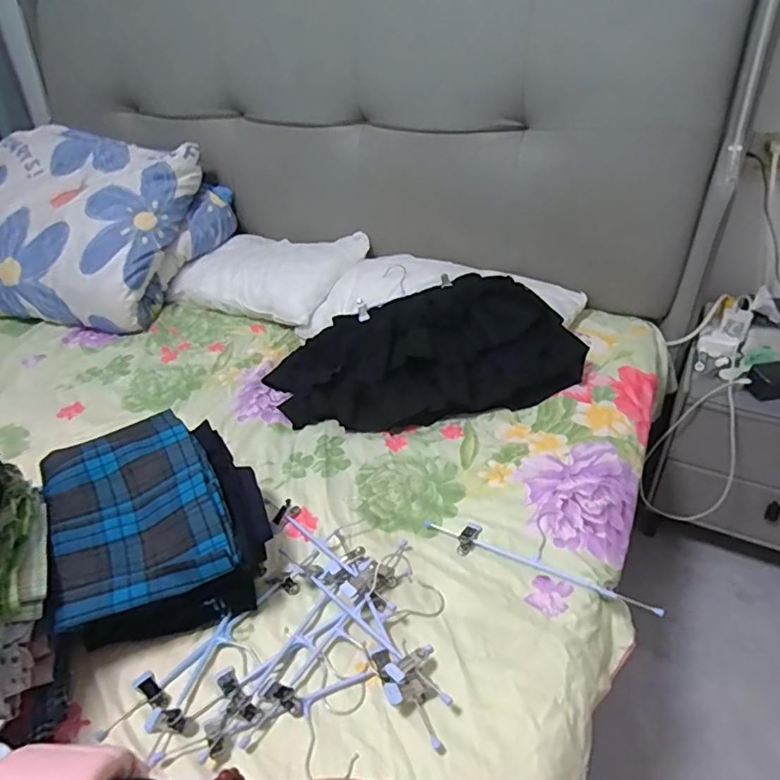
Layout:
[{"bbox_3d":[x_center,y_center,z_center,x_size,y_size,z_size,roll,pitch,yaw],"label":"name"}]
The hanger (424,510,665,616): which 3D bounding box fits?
[{"bbox_3d":[0.198,0.205,0.731,0.297,0.017,0.102,13,39,21],"label":"hanger"}]

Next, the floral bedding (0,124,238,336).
[{"bbox_3d":[-0.750,-0.397,1.336,0.603,0.158,0.476,16,74,10],"label":"floral bedding"}]

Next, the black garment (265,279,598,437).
[{"bbox_3d":[0.055,-0.082,1.023,0.566,0.136,0.294,-5,36,-2],"label":"black garment"}]

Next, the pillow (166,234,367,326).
[{"bbox_3d":[-0.287,-0.270,1.330,0.412,0.126,0.266,14,40,22],"label":"pillow"}]

